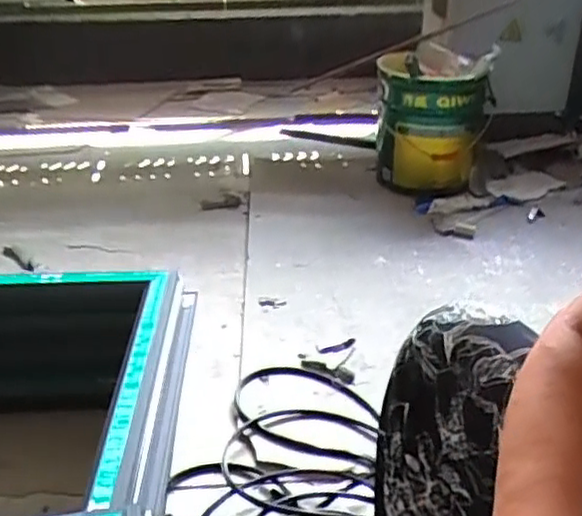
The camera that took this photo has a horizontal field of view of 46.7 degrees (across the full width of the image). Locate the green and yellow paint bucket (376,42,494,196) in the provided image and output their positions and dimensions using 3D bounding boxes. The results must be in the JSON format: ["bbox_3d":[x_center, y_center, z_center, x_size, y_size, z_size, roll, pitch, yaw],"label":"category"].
[{"bbox_3d":[0.370,-0.351,1.782,0.270,0.359,0.283,4,31,10],"label":"green and yellow paint bucket"}]

